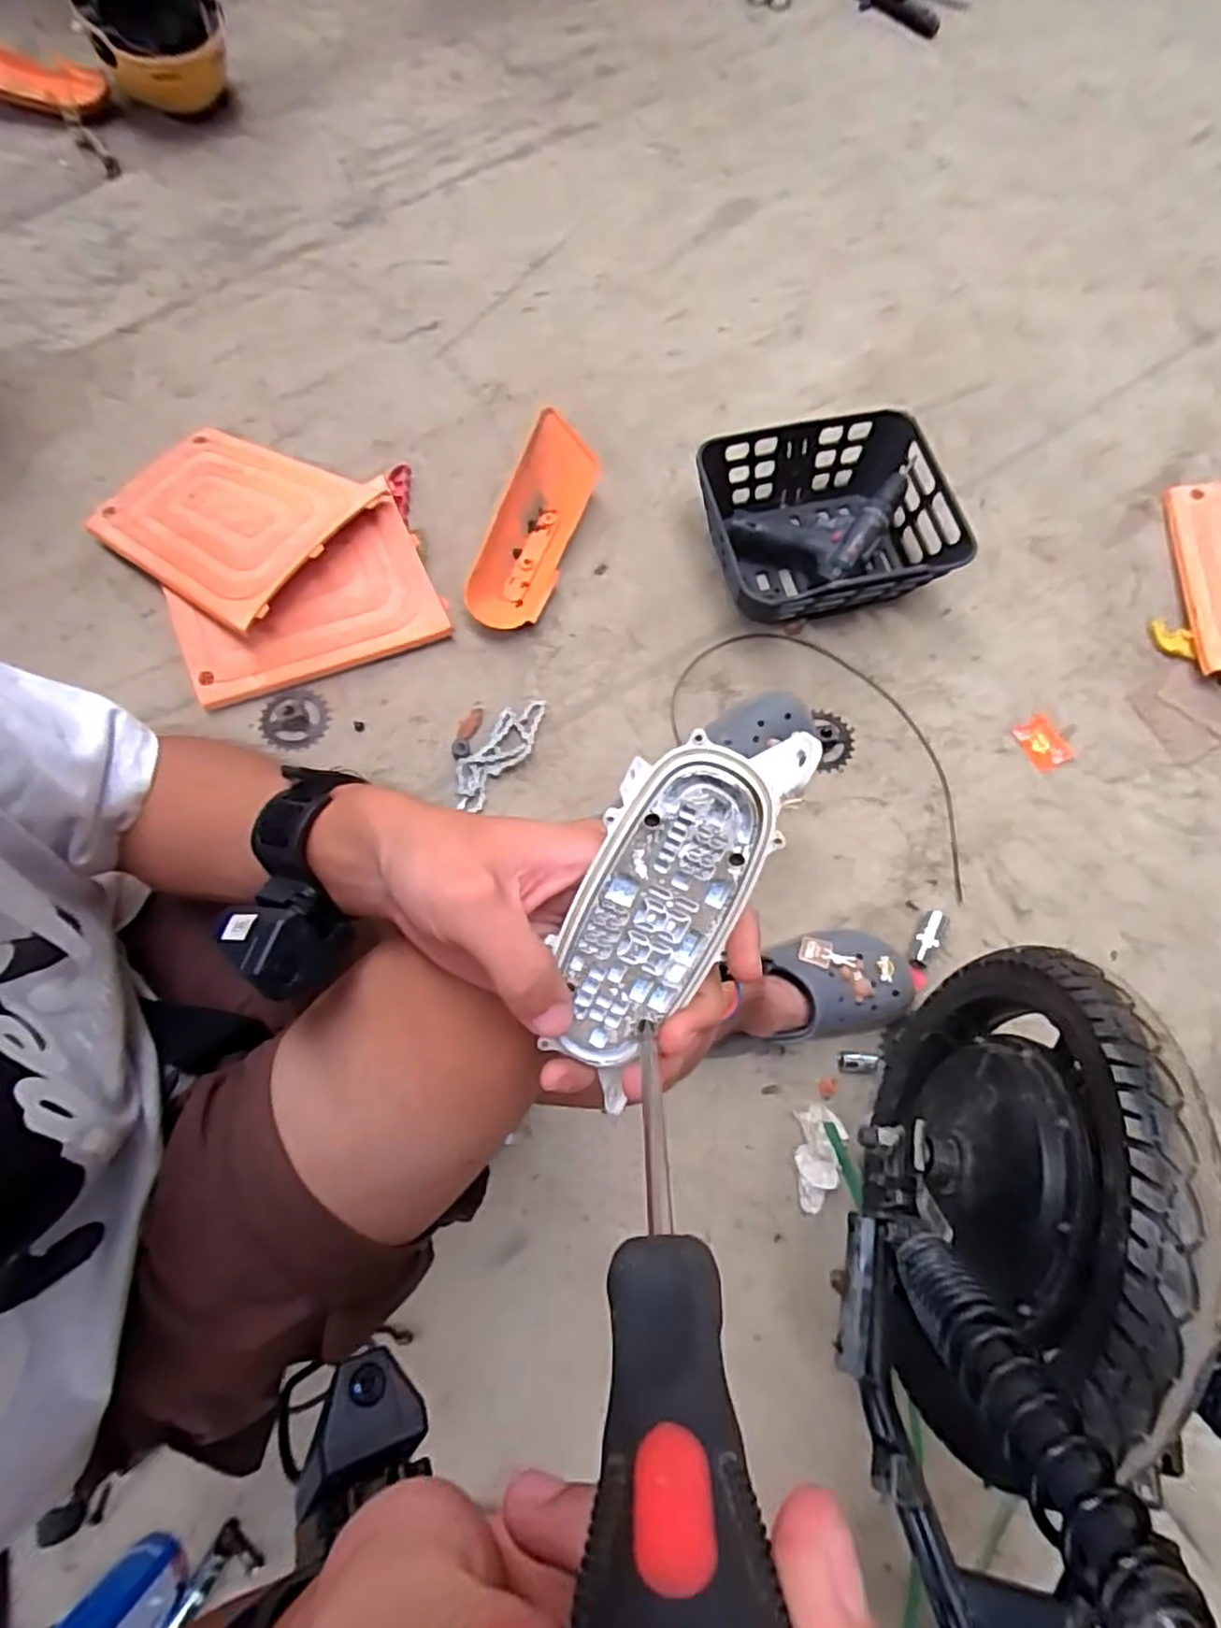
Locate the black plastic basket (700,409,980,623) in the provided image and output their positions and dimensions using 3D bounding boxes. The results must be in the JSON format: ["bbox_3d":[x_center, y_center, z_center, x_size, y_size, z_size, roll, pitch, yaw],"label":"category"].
[{"bbox_3d":[0.303,-0.394,0.969,0.321,0.128,0.266,-13,73,-6],"label":"black plastic basket"}]

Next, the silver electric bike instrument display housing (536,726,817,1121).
[{"bbox_3d":[0.016,0.029,0.243,0.053,0.015,0.133,30,104,8],"label":"silver electric bike instrument display housing"}]

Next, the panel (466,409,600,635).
[{"bbox_3d":[-0.108,-0.400,0.994,0.116,0.062,0.322,21,73,5],"label":"panel"}]

